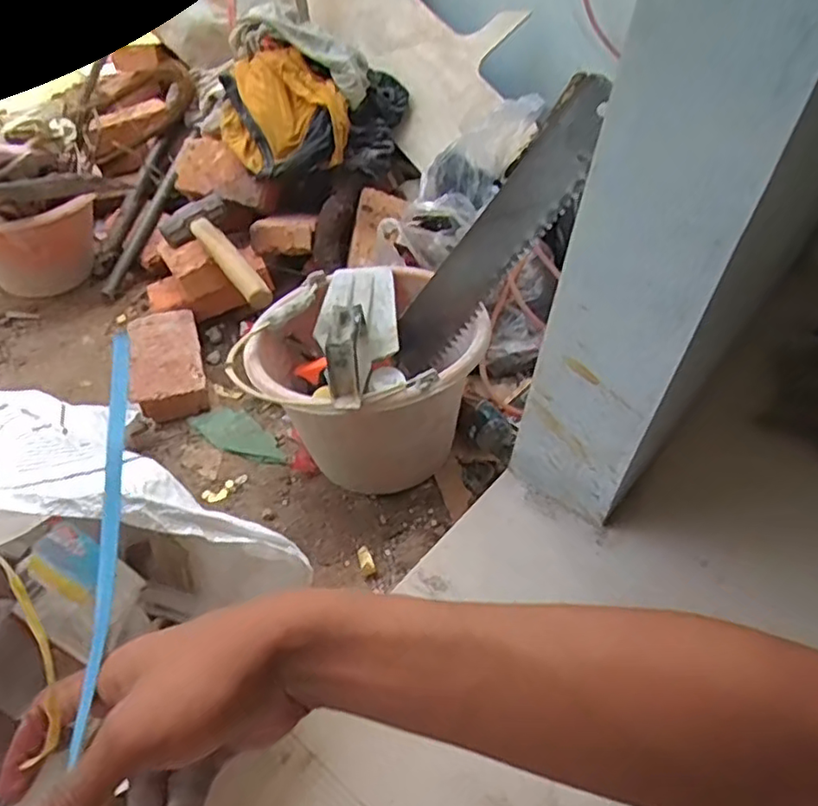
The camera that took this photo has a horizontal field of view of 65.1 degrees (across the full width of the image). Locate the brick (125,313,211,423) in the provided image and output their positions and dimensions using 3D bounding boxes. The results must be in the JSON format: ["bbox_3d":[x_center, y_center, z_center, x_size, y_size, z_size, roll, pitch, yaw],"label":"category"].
[{"bbox_3d":[-0.351,-0.062,0.945,0.111,0.043,0.195,-10,47,-16],"label":"brick"}]

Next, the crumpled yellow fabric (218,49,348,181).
[{"bbox_3d":[-0.209,-0.485,1.066,0.200,0.148,0.173,-11,47,-16],"label":"crumpled yellow fabric"}]

